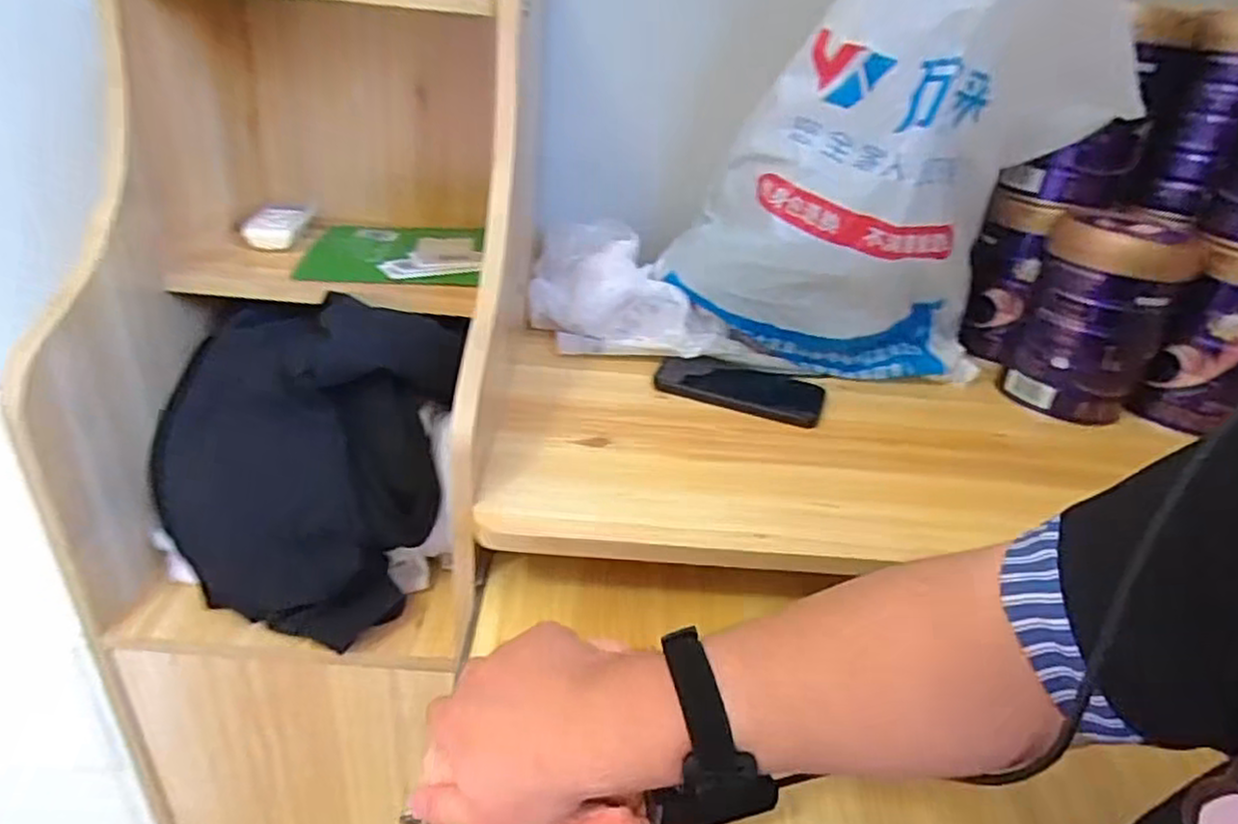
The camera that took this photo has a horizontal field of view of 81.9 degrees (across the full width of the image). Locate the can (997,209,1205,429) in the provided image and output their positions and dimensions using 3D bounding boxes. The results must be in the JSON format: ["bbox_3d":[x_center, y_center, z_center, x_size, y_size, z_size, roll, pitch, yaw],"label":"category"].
[{"bbox_3d":[0.505,-0.103,0.766,0.128,0.192,0.135,26,36,26],"label":"can"}]

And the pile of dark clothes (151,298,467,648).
[{"bbox_3d":[-0.289,0.045,0.643,0.254,0.234,0.200,7,32,-1],"label":"pile of dark clothes"}]

